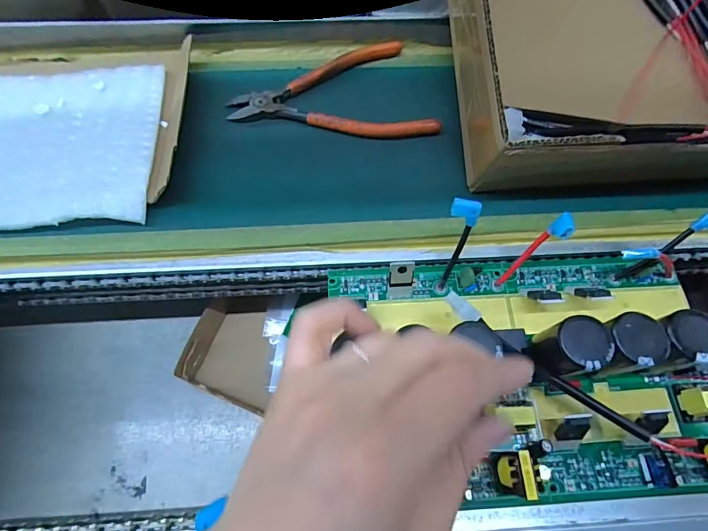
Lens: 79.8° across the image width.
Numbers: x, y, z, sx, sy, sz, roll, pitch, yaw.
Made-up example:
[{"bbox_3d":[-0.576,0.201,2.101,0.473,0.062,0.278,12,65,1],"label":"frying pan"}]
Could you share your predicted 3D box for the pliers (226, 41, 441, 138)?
[{"bbox_3d":[-0.013,-0.147,0.336,0.160,0.011,0.092,6,68,1],"label":"pliers"}]

